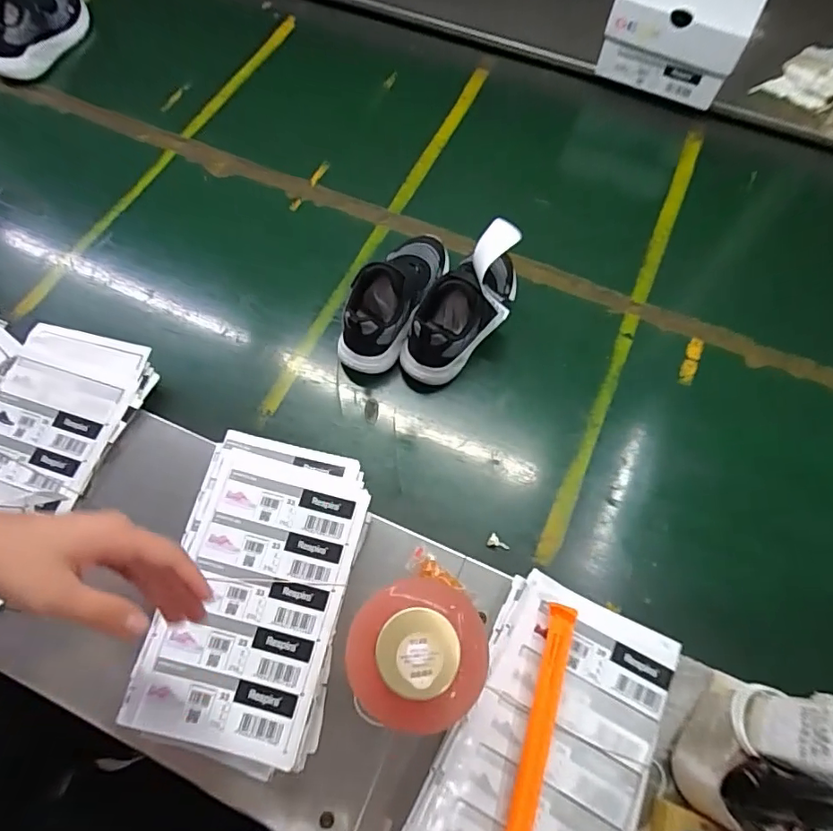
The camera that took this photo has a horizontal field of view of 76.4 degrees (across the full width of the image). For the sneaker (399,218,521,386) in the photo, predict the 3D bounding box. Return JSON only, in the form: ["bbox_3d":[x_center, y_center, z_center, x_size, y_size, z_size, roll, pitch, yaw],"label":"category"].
[{"bbox_3d":[0.053,-0.130,0.613,0.091,0.106,0.193,37,71,14],"label":"sneaker"}]

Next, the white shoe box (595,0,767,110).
[{"bbox_3d":[0.413,-0.609,0.792,0.190,0.118,0.258,27,69,10],"label":"white shoe box"}]

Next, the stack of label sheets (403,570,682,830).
[{"bbox_3d":[0.114,0.277,0.445,0.162,0.017,0.247,27,69,10],"label":"stack of label sheets"}]

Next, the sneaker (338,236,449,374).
[{"bbox_3d":[-0.027,-0.148,0.629,0.085,0.086,0.203,23,69,9],"label":"sneaker"}]

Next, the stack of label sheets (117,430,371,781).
[{"bbox_3d":[-0.145,0.162,0.500,0.161,0.044,0.283,10,67,4],"label":"stack of label sheets"}]

